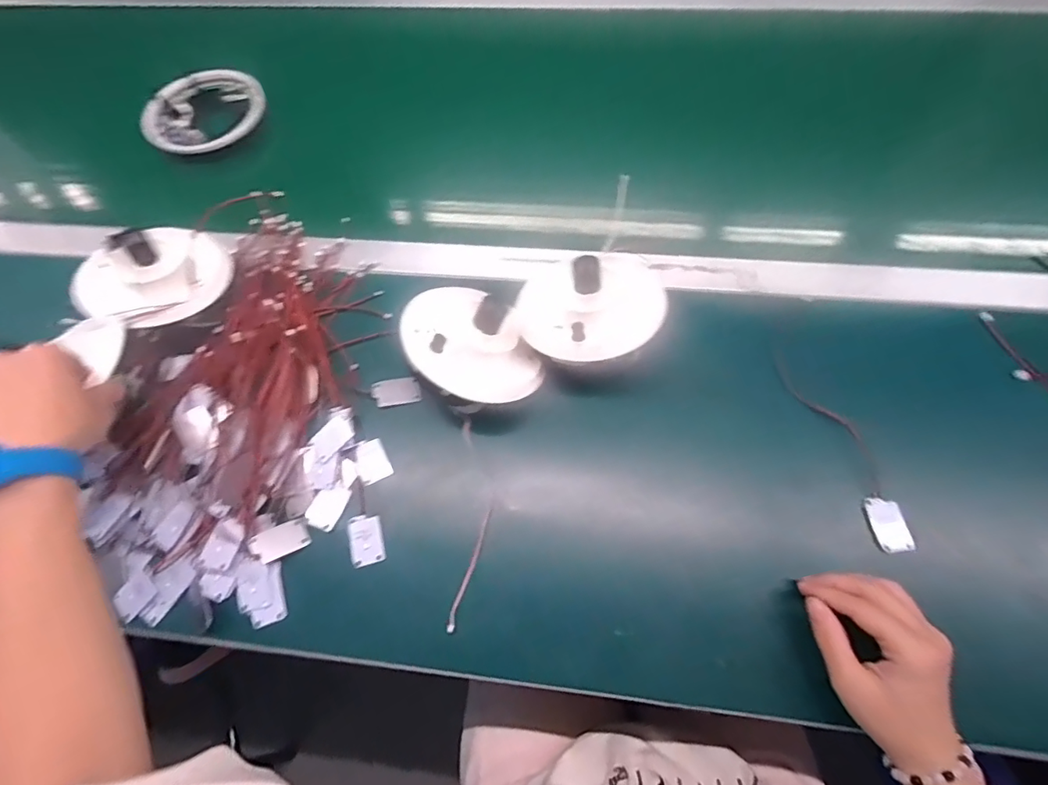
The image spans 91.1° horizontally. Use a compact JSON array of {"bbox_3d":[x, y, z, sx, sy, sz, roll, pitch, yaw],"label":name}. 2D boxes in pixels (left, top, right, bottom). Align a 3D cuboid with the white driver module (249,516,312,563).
[{"bbox_3d":[-0.197,0.121,0.417,0.005,0.045,0.025,-25,84,39],"label":"white driver module"}]

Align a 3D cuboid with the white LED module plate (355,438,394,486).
[{"bbox_3d":[-0.133,0.061,0.450,0.028,0.004,0.035,-27,81,-10],"label":"white LED module plate"}]

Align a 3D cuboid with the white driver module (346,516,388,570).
[{"bbox_3d":[-0.129,0.121,0.421,0.028,0.007,0.040,-15,66,-3],"label":"white driver module"}]

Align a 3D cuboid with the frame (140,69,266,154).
[{"bbox_3d":[-0.387,-0.342,0.623,0.138,0.026,0.111,-43,70,-14],"label":"frame"}]

